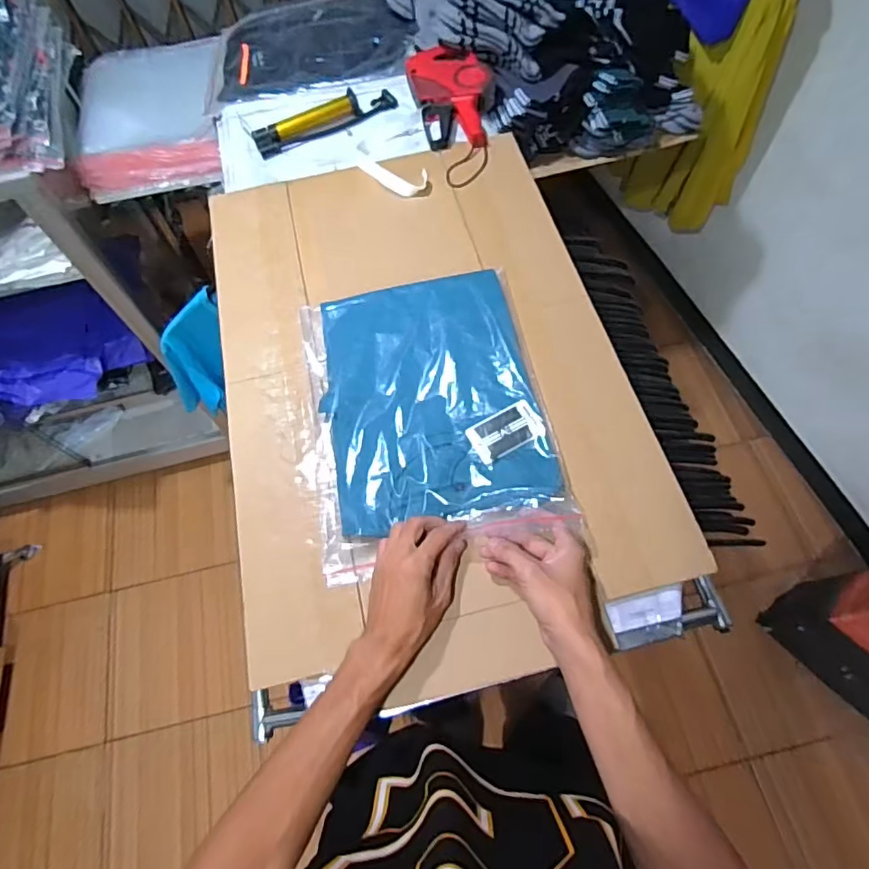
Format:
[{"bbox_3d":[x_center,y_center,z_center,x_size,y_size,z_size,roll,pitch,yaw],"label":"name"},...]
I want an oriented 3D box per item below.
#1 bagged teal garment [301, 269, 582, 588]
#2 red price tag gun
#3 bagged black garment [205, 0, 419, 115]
[{"bbox_3d":[-0.010,-0.040,0.668,0.286,0.027,0.368,-10,65,-2],"label":"bagged teal garment"},{"bbox_3d":[0.044,-0.537,0.886,0.129,0.046,0.281,-14,65,-4],"label":"red price tag gun"},{"bbox_3d":[-0.233,-0.717,1.011,0.386,0.052,0.282,0,65,3],"label":"bagged black garment"}]

